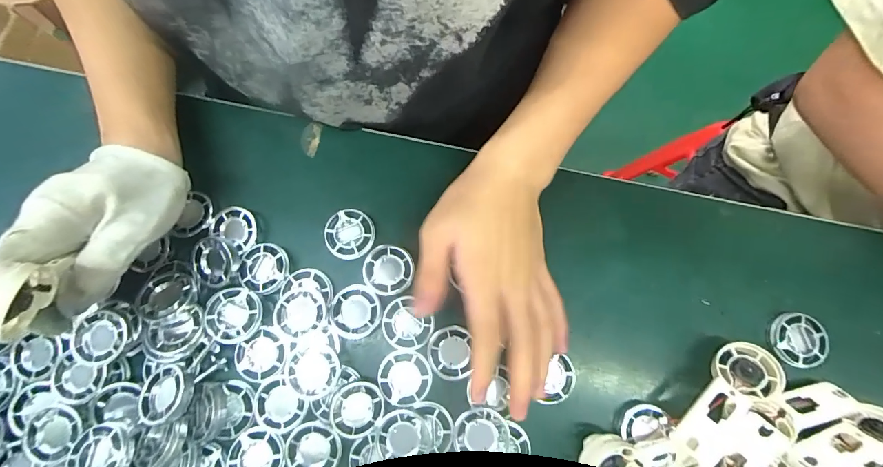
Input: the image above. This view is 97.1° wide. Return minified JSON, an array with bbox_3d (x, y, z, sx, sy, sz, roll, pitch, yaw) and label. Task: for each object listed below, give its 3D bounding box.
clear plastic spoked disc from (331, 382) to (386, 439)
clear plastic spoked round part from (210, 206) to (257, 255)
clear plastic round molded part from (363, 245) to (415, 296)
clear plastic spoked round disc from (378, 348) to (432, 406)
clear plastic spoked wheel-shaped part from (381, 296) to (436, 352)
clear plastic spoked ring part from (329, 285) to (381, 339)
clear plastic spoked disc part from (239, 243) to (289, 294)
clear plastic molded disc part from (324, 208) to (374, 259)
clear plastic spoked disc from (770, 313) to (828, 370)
[{"bbox_3d":[-0.060,0.125,0.276,0.036,0.010,0.036,-11,79,-2],"label":"clear plastic spoked disc"},{"bbox_3d":[-0.161,-0.005,0.304,0.038,0.005,0.029,33,74,8],"label":"clear plastic spoked round part"},{"bbox_3d":[-0.041,0.027,0.299,0.038,0.010,0.038,0,79,0],"label":"clear plastic round molded part"},{"bbox_3d":[-0.027,0.105,0.286,0.038,0.007,0.038,0,79,0],"label":"clear plastic spoked round disc"},{"bbox_3d":[-0.026,0.069,0.292,0.040,0.005,0.034,38,82,7],"label":"clear plastic spoked wheel-shaped part"},{"bbox_3d":[-0.065,0.059,0.294,0.036,0.006,0.038,-11,79,-2],"label":"clear plastic spoked ring part"},{"bbox_3d":[-0.135,0.027,0.298,0.037,0.006,0.038,0,79,0],"label":"clear plastic spoked disc part"},{"bbox_3d":[-0.072,0.000,0.305,0.038,0.004,0.038,-8,79,-1],"label":"clear plastic molded disc part"},{"bbox_3d":[0.272,0.081,0.296,0.037,0.008,0.040,0,79,0],"label":"clear plastic spoked disc"}]

